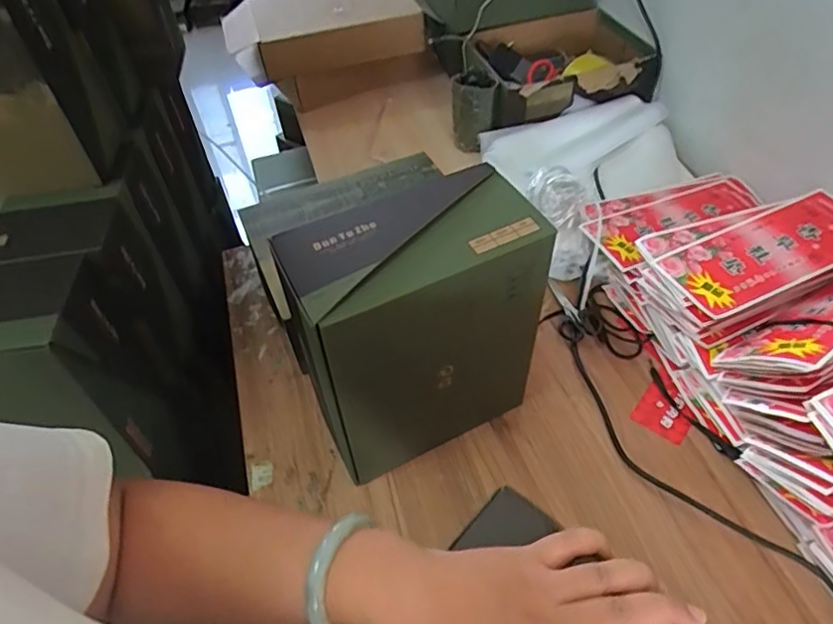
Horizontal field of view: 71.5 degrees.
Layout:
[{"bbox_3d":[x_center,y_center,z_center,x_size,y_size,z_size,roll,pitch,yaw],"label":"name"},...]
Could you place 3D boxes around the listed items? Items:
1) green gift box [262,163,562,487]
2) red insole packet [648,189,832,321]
[{"bbox_3d":[0.005,0.023,0.658,0.249,0.287,0.141,-25,51,-16],"label":"green gift box"},{"bbox_3d":[0.476,-0.084,0.780,0.292,0.017,0.117,-22,50,-13],"label":"red insole packet"}]

